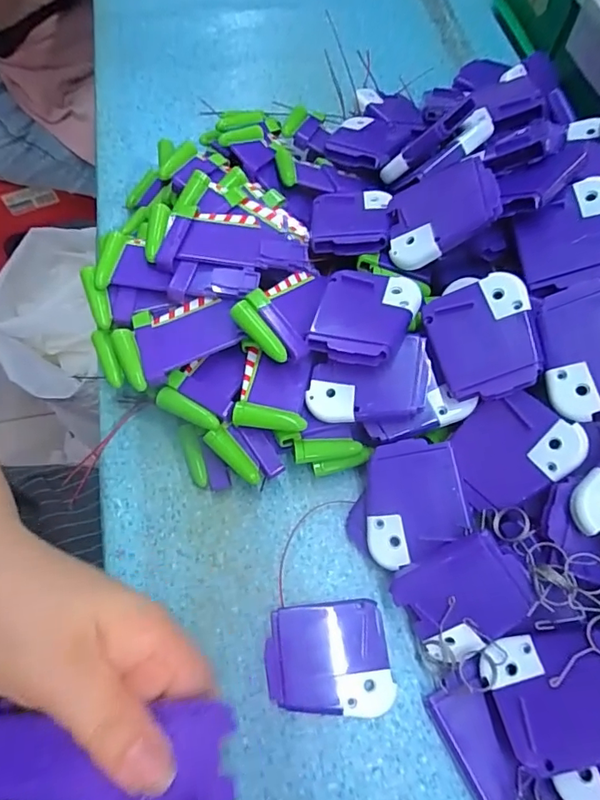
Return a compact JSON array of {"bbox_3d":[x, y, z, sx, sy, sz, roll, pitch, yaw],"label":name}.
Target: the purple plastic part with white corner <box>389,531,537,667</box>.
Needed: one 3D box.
[{"bbox_3d":[0.080,0.096,0.238,0.060,0.008,0.050,-35,90,18],"label":"purple plastic part with white corner"}]

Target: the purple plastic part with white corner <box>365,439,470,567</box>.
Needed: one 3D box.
[{"bbox_3d":[0.057,0.052,0.254,0.050,0.004,0.060,-13,75,15],"label":"purple plastic part with white corner"}]

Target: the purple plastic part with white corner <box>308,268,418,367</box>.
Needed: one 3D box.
[{"bbox_3d":[0.034,-0.046,0.266,0.050,0.014,0.059,18,66,8],"label":"purple plastic part with white corner"}]

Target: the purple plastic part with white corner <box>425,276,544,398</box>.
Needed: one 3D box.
[{"bbox_3d":[0.094,-0.031,0.255,0.050,0.009,0.060,-19,69,18],"label":"purple plastic part with white corner"}]

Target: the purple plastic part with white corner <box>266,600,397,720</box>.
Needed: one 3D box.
[{"bbox_3d":[0.014,0.131,0.251,0.061,0.007,0.051,-7,66,-1],"label":"purple plastic part with white corner"}]

